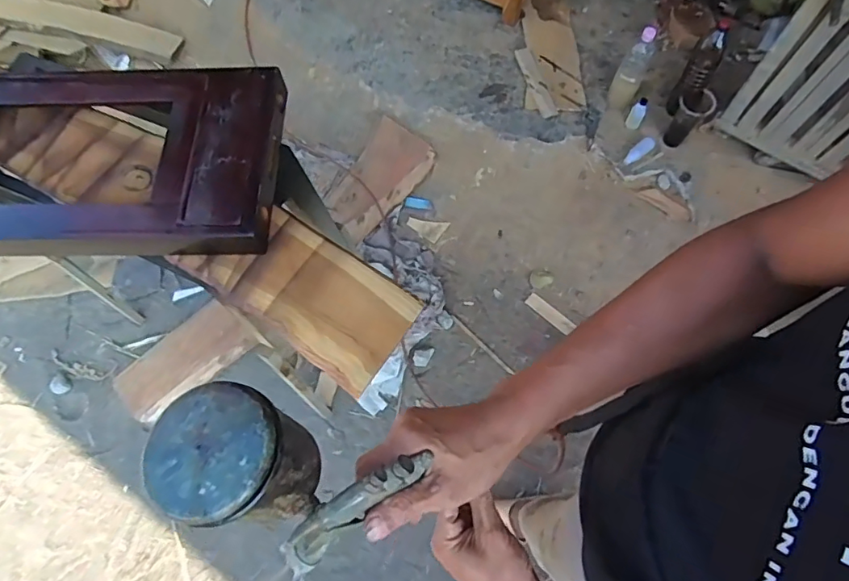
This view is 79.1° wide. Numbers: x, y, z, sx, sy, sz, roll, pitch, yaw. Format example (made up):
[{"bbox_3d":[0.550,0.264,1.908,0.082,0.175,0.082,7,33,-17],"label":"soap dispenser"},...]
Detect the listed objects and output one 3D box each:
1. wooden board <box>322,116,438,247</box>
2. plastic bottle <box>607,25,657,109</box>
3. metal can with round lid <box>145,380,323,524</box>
[{"bbox_3d":[-0.156,-0.362,1.633,0.232,0.035,0.411,39,77,1],"label":"wooden board"},{"bbox_3d":[0.614,-0.655,1.508,0.083,0.251,0.077,27,72,12],"label":"plastic bottle"},{"bbox_3d":[-0.119,0.105,0.333,0.088,0.084,0.077,5,70,-1],"label":"metal can with round lid"}]

